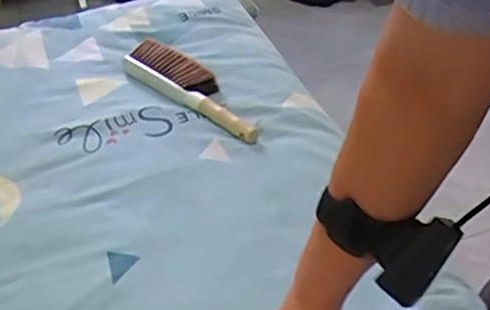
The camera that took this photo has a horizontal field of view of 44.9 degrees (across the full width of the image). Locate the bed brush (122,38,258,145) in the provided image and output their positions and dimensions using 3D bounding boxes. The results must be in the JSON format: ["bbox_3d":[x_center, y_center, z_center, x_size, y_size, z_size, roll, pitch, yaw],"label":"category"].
[{"bbox_3d":[-0.087,-0.128,1.047,0.091,0.034,0.348,-33,48,-30],"label":"bed brush"}]

